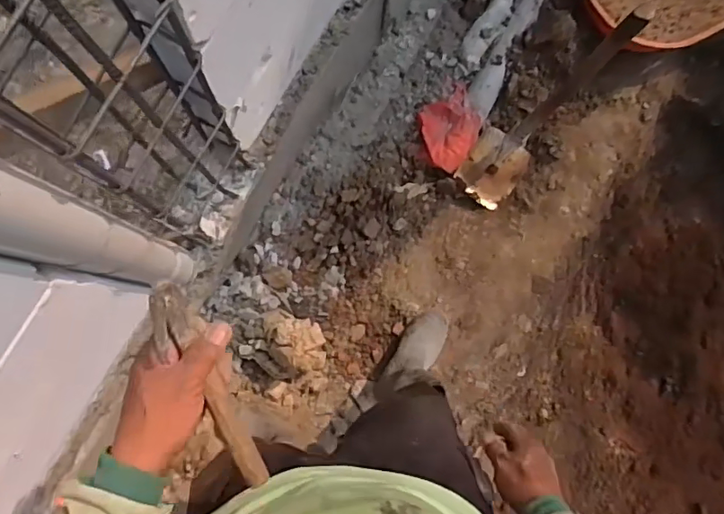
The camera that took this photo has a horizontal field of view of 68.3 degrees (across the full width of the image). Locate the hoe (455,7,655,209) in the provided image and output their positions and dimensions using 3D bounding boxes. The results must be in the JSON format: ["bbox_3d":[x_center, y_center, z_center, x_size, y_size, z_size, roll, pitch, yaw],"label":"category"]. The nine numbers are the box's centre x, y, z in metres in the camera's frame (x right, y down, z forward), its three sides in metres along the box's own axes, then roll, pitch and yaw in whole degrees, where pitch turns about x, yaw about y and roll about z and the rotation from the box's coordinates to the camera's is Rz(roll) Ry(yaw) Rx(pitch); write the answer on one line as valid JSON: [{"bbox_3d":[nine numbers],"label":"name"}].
[{"bbox_3d":[0.410,-0.293,1.231,0.230,0.717,0.170,-44,89,-7],"label":"hoe"}]

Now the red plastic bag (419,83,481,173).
[{"bbox_3d":[0.259,-0.366,1.523,0.167,0.072,0.227,-16,86,-6],"label":"red plastic bag"}]

